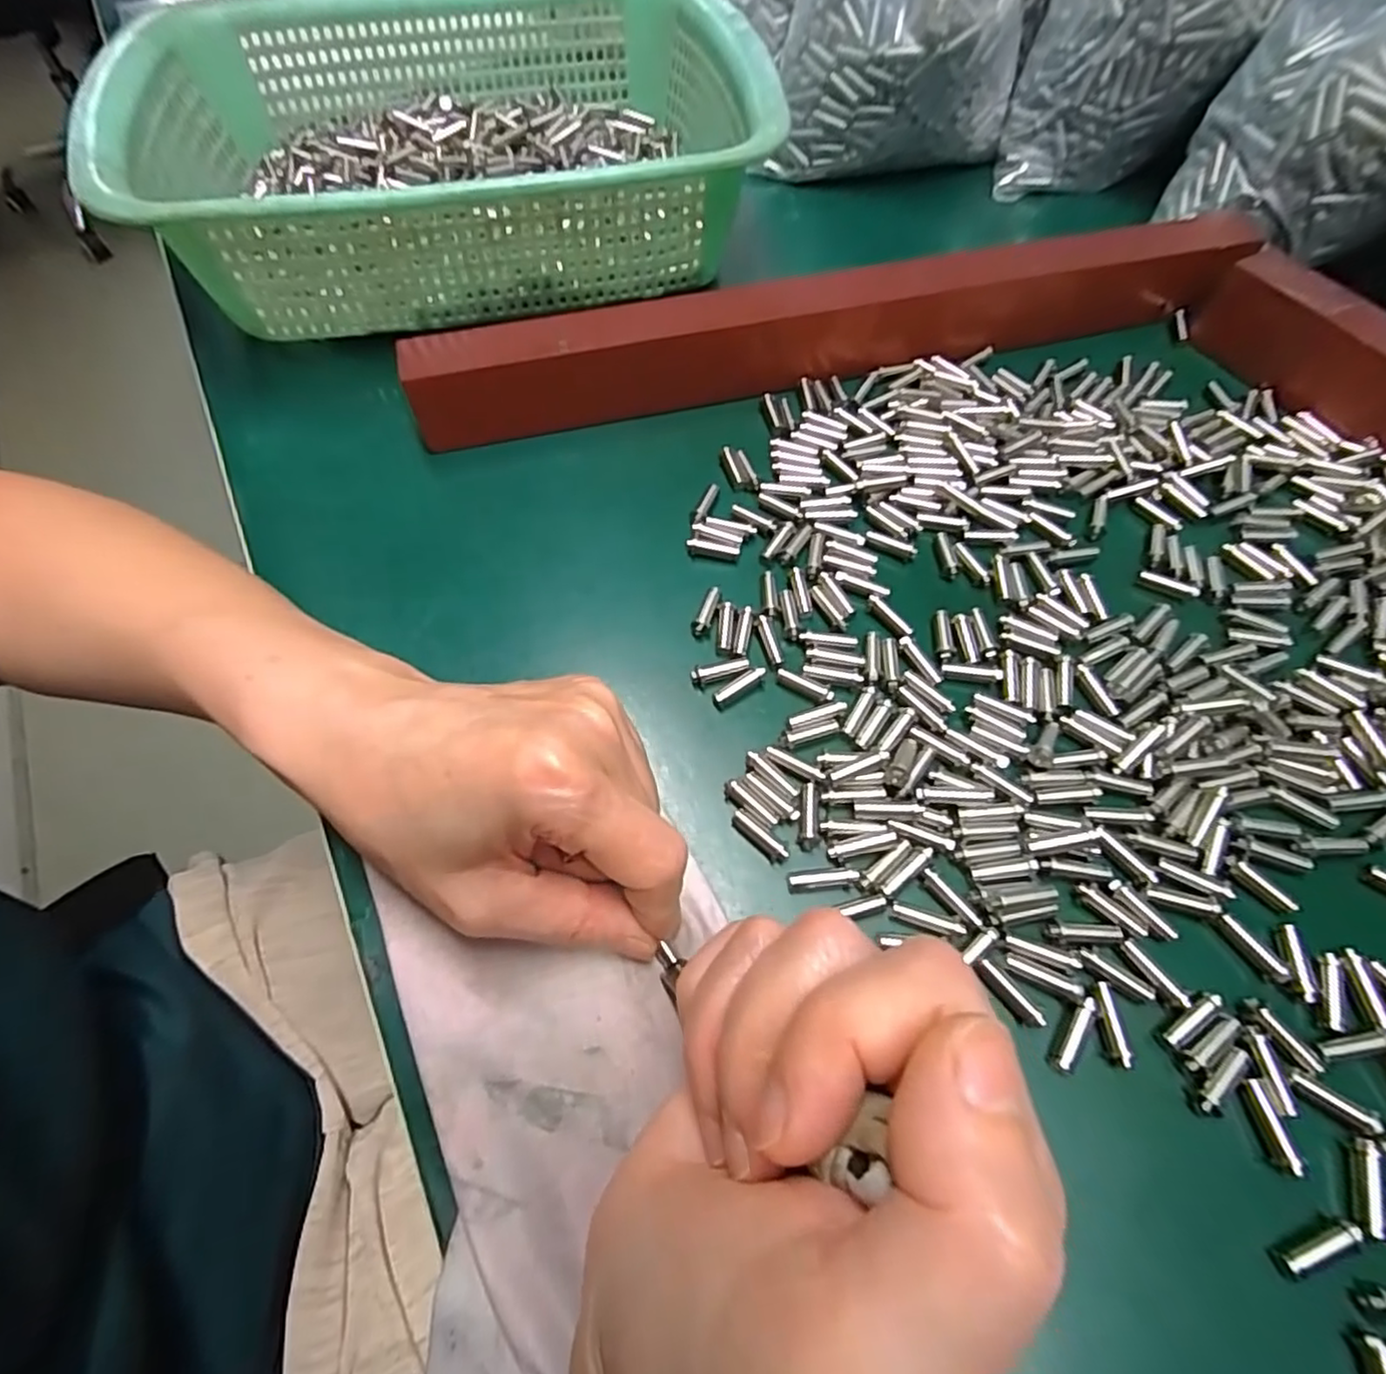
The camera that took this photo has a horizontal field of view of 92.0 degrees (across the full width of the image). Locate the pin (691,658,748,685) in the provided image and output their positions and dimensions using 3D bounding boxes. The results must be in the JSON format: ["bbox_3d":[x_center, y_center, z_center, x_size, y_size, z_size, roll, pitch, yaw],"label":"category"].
[{"bbox_3d":[0.010,-0.006,0.240,0.021,0.004,0.006,-13,61,-6],"label":"pin"}]

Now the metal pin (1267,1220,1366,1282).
[{"bbox_3d":[0.150,0.134,0.160,0.022,0.006,0.005,-19,62,-9],"label":"metal pin"}]

